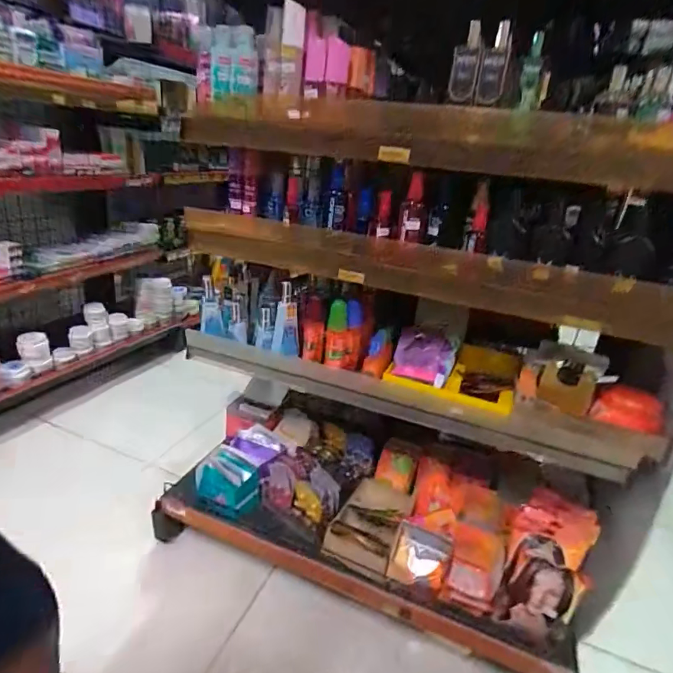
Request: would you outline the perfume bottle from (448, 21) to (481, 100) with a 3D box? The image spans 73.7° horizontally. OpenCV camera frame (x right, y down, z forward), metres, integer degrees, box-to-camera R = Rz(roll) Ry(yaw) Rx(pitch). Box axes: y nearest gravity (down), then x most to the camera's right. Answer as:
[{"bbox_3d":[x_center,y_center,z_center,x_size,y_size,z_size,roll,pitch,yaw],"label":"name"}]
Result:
[{"bbox_3d":[0.182,-0.387,0.633,0.037,0.094,0.034,10,23,9],"label":"perfume bottle"}]

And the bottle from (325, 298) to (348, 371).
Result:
[{"bbox_3d":[0.003,-0.004,0.869,0.043,0.130,0.033,6,22,-2],"label":"bottle"}]

